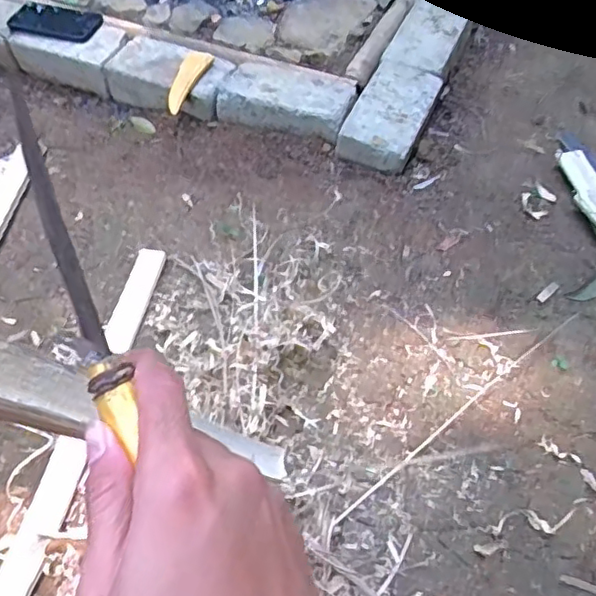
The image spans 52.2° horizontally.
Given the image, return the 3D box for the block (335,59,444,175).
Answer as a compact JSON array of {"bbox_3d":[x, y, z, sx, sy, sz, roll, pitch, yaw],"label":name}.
[{"bbox_3d":[0.147,-0.286,0.951,0.108,0.052,0.217,19,59,14],"label":"block"}]

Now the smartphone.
[{"bbox_3d":[-0.427,-0.482,1.073,0.165,0.014,0.079,14,58,11],"label":"smartphone"}]

